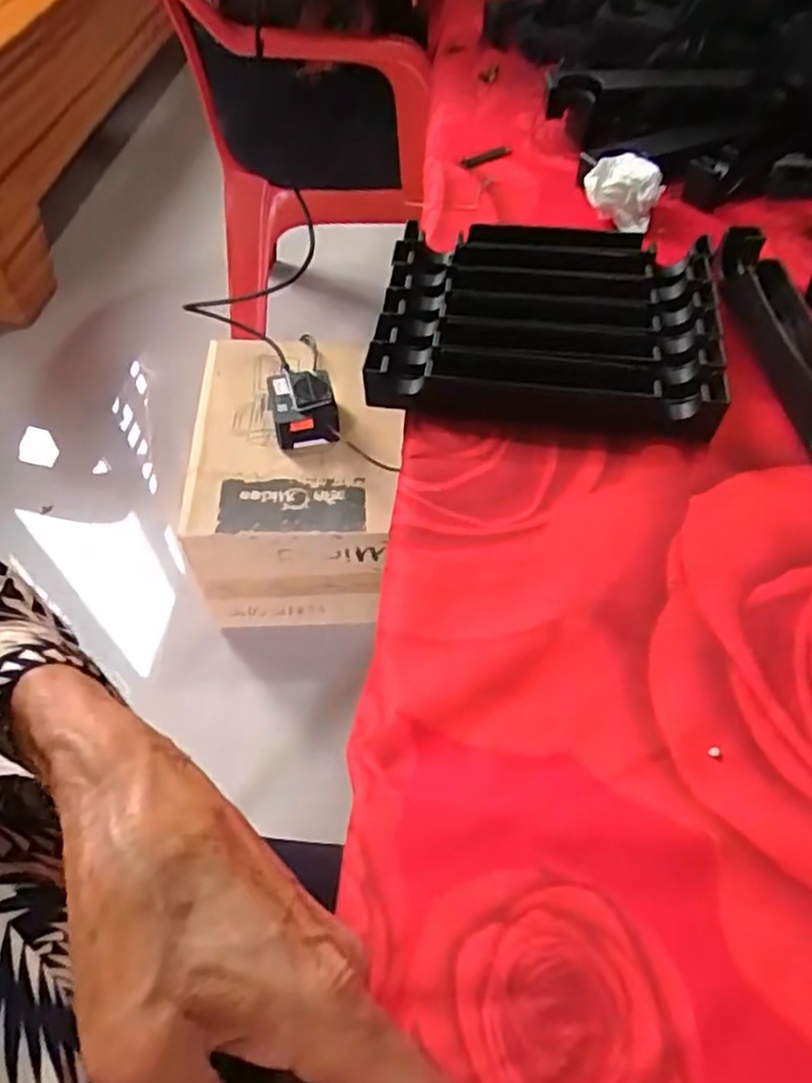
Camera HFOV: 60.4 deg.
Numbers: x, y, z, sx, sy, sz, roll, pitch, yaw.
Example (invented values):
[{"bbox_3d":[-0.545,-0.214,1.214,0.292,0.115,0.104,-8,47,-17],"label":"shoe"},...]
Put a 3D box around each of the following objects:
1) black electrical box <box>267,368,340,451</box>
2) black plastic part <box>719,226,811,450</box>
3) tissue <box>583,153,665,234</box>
[{"bbox_3d":[-0.121,-0.158,0.813,0.076,0.049,0.087,-10,56,-8],"label":"black electrical box"},{"bbox_3d":[0.234,-0.121,0.427,0.036,0.034,0.208,0,53,0],"label":"black plastic part"},{"bbox_3d":[0.165,-0.264,0.531,0.058,0.036,0.047,32,60,23],"label":"tissue"}]

